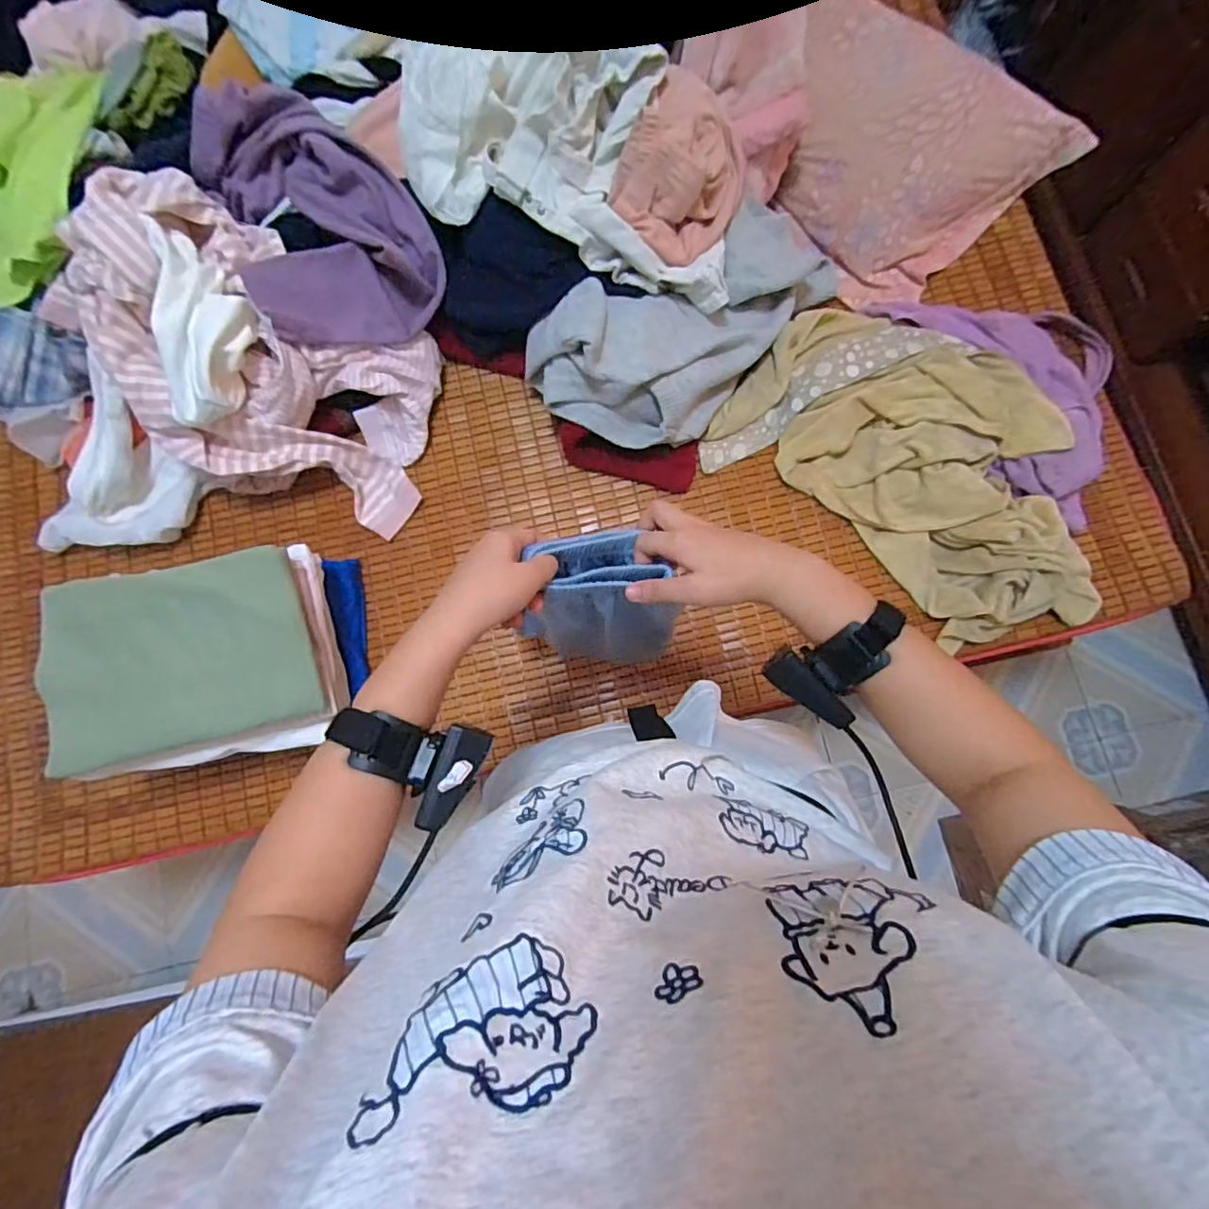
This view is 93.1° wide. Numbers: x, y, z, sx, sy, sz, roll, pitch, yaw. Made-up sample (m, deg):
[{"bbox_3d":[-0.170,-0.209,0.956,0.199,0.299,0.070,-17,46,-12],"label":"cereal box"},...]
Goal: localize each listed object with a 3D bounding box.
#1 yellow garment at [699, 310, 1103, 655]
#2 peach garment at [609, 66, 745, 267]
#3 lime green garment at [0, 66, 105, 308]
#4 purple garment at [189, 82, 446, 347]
[{"bbox_3d":[0.470,-0.197,0.824,0.580,0.090,0.358,38,82,6],"label":"yellow garment"},{"bbox_3d":[0.104,-0.580,0.774,0.164,0.091,0.212,15,81,3],"label":"peach garment"},{"bbox_3d":[-0.853,-0.619,0.827,0.243,0.090,0.342,-5,80,-1],"label":"lime green garment"},{"bbox_3d":[-0.395,-0.539,0.788,0.242,0.123,0.360,-29,81,-5],"label":"purple garment"}]

